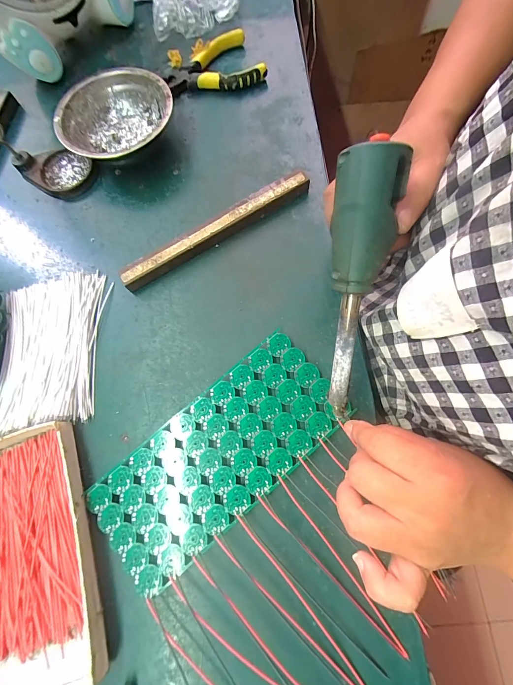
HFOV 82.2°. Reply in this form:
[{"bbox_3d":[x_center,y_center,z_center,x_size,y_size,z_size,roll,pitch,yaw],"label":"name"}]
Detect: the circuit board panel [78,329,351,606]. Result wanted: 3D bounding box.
[{"bbox_3d":[-0.031,0.091,0.248,0.212,0.011,0.094,-39,76,-9],"label":"circuit board panel"}]

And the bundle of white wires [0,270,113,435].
[{"bbox_3d":[-0.202,0.004,0.284,0.099,0.014,0.148,-6,73,1],"label":"bundle of white wires"}]

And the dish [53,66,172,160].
[{"bbox_3d":[-0.154,-0.245,0.335,0.122,0.045,0.118,-1,73,2],"label":"dish"}]

